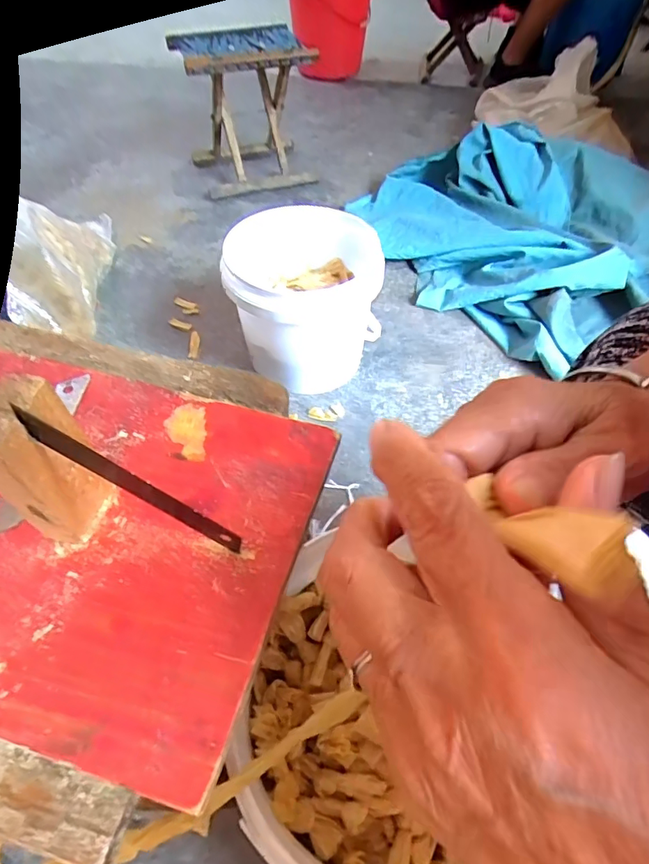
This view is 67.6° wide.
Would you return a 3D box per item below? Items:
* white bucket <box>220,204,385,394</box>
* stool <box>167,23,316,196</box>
[{"bbox_3d":[-0.038,-0.226,0.853,0.261,0.228,0.269,1,53,-1],"label":"white bucket"},{"bbox_3d":[-0.196,-0.820,1.256,0.289,0.324,0.286,-15,55,-13],"label":"stool"}]

